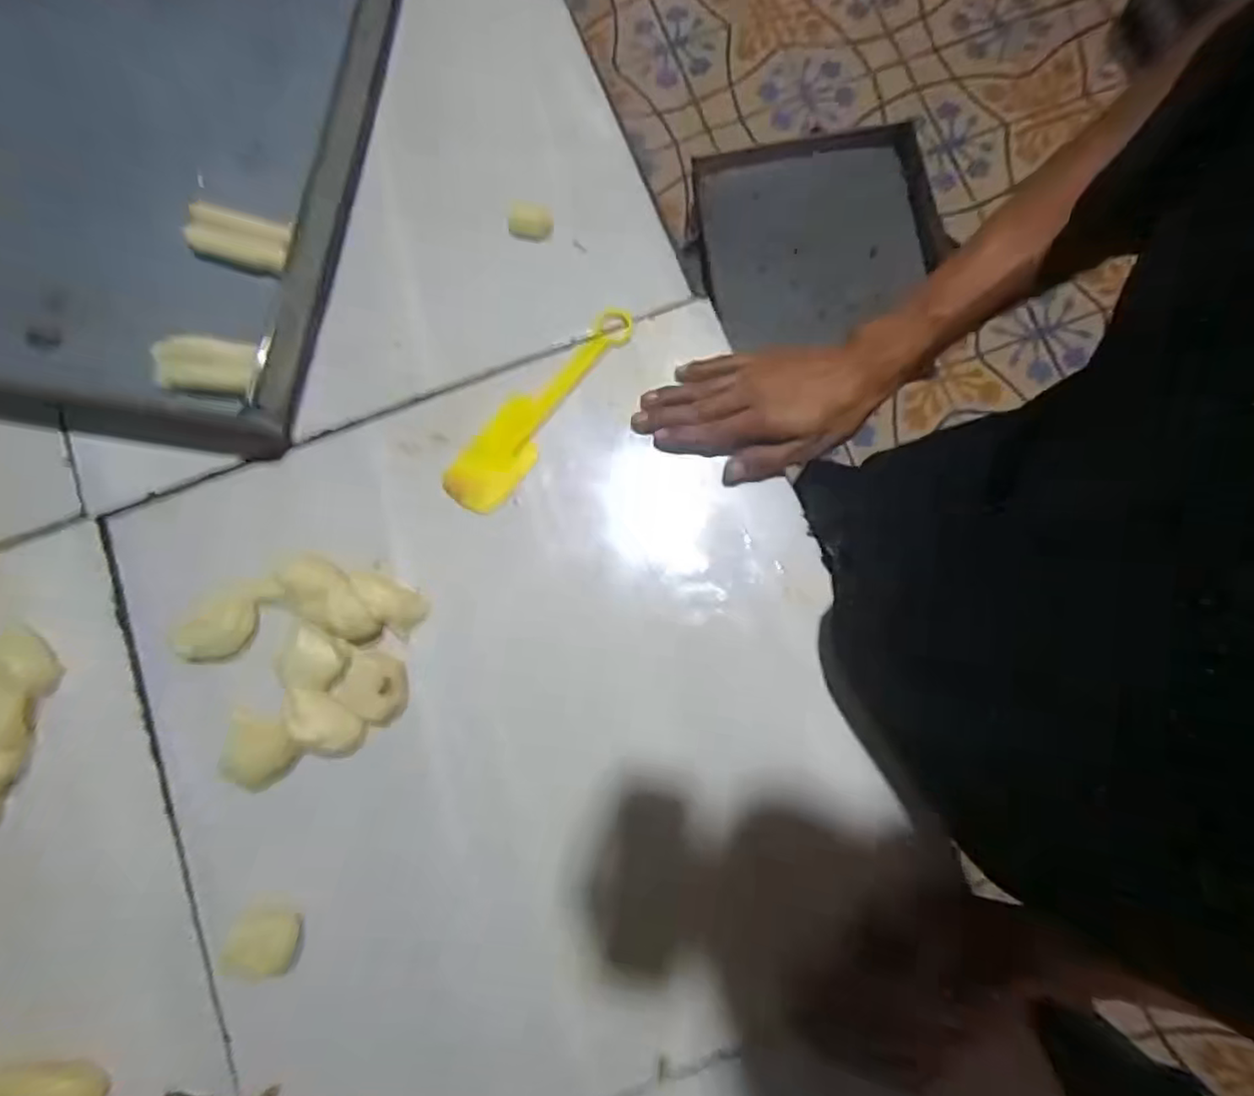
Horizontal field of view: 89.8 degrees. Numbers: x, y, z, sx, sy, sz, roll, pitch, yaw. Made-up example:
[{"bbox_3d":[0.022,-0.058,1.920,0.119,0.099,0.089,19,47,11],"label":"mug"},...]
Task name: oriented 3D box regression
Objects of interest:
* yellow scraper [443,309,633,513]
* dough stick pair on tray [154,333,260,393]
[{"bbox_3d":[-0.067,-0.109,0.480,0.044,0.006,0.191,36,82,7],"label":"yellow scraper"},{"bbox_3d":[-0.322,-0.141,0.479,0.082,0.012,0.040,6,80,2],"label":"dough stick pair on tray"}]

